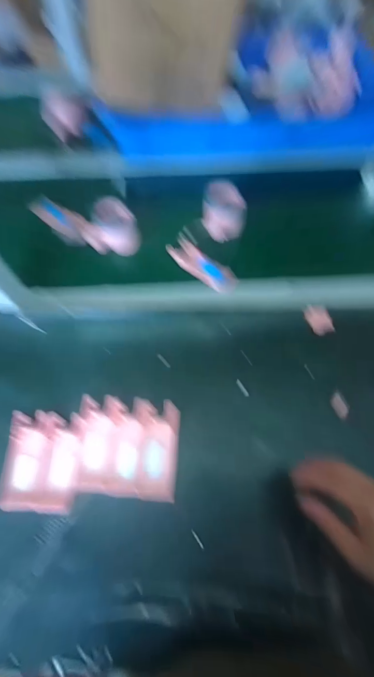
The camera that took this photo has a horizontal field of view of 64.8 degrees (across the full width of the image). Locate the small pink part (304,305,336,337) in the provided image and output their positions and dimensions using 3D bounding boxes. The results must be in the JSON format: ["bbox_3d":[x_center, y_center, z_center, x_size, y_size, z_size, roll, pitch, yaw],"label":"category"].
[{"bbox_3d":[0.197,-0.029,0.439,0.034,0.007,0.049,-12,65,-4],"label":"small pink part"}]

